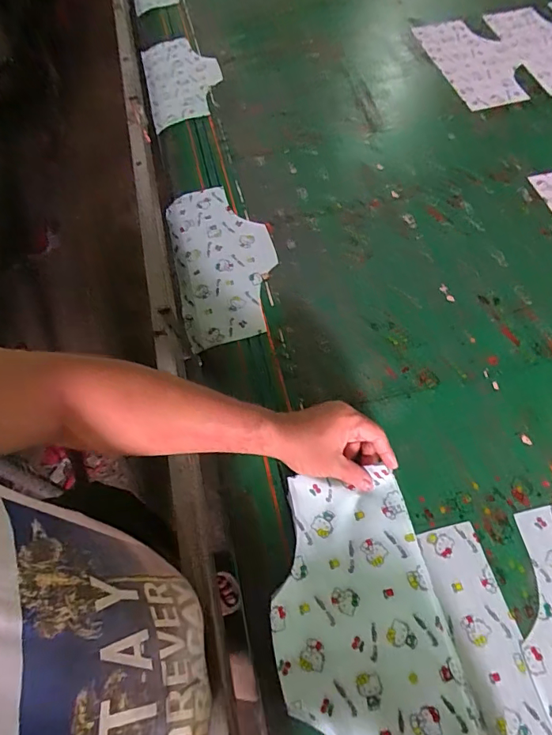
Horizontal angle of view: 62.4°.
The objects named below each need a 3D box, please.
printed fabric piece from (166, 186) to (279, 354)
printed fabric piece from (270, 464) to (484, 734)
[{"bbox_3d":[-0.086,-0.178,0.746,0.157,0.034,0.324,-14,62,-4],"label":"printed fabric piece"},{"bbox_3d":[0.087,0.270,0.463,0.171,0.015,0.308,-11,61,-5],"label":"printed fabric piece"}]

